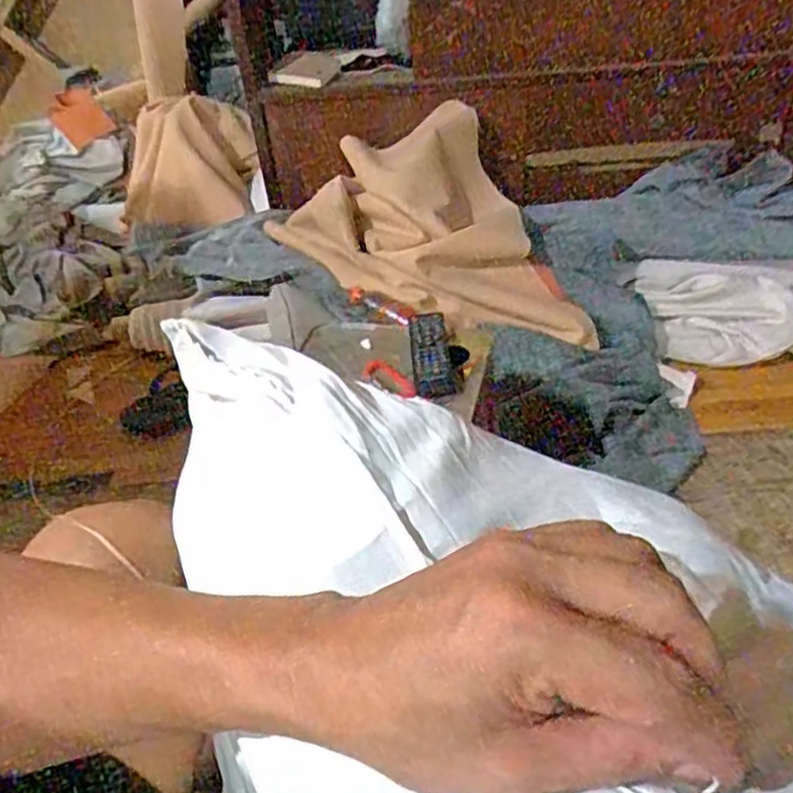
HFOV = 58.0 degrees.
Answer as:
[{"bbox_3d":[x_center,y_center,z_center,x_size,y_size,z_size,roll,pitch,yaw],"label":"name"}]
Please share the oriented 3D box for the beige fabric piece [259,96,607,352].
[{"bbox_3d":[0.048,-0.254,1.131,0.294,0.247,0.473,-26,41,-25],"label":"beige fabric piece"}]

